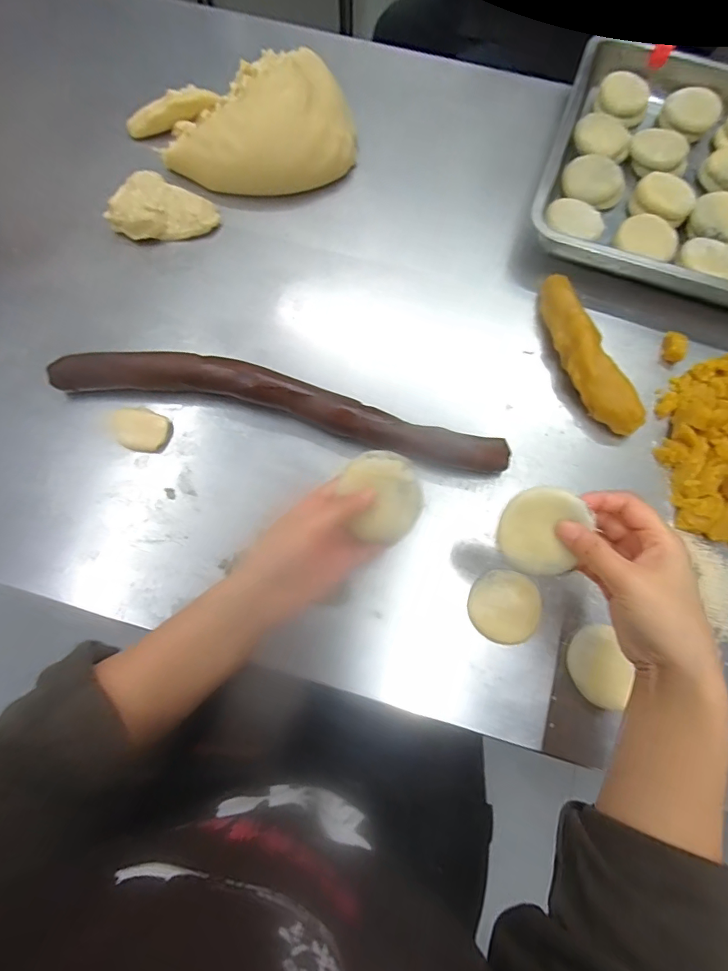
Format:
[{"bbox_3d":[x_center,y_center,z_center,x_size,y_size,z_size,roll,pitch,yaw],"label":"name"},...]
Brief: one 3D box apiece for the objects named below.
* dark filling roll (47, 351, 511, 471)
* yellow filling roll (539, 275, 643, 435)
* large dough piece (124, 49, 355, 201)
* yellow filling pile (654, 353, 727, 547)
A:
[{"bbox_3d":[-0.079,-0.077,0.438,0.443,0.036,0.059,10,76,2],"label":"dark filling roll"},{"bbox_3d":[0.219,-0.131,0.453,0.042,0.032,0.176,-19,77,-5],"label":"yellow filling roll"},{"bbox_3d":[-0.130,-0.426,0.521,0.218,0.065,0.210,0,76,0],"label":"large dough piece"},{"bbox_3d":[0.351,-0.042,0.429,0.113,0.032,0.188,11,76,3],"label":"yellow filling pile"}]

